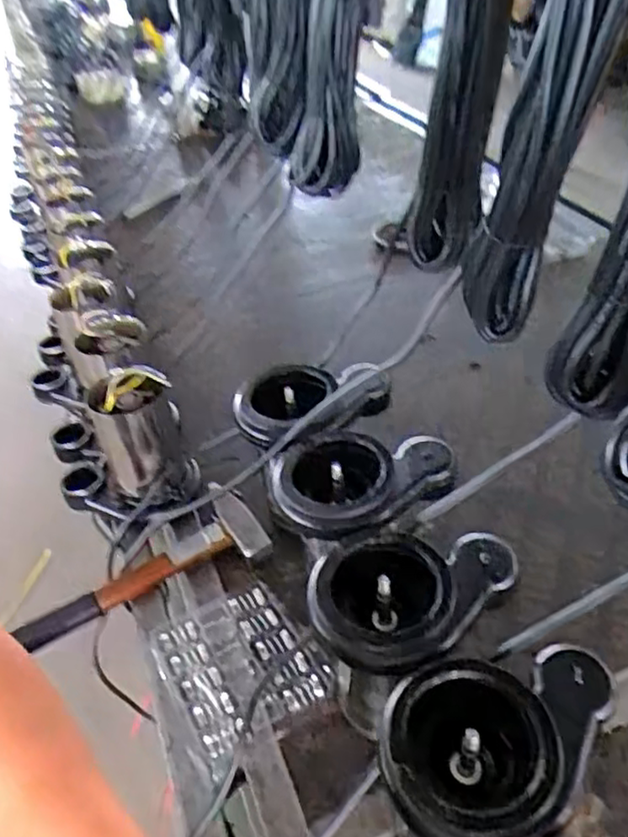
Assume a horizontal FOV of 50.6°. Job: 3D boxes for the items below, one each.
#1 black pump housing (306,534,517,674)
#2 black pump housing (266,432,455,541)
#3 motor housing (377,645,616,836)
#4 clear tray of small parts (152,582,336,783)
[{"bbox_3d":[0.082,0.154,0.538,0.168,0.057,0.114,-5,41,1],"label":"black pump housing"},{"bbox_3d":[0.041,0.069,0.627,0.174,0.046,0.121,-1,41,5],"label":"black pump housing"},{"bbox_3d":[0.125,0.223,0.451,0.171,0.055,0.117,-21,43,-17],"label":"motor housing"},{"bbox_3d":[-0.074,0.244,0.663,0.138,0.017,0.156,-26,45,-21],"label":"clear tray of small parts"}]

